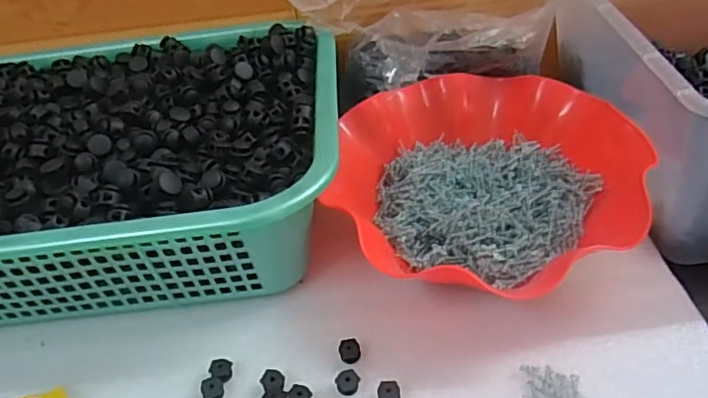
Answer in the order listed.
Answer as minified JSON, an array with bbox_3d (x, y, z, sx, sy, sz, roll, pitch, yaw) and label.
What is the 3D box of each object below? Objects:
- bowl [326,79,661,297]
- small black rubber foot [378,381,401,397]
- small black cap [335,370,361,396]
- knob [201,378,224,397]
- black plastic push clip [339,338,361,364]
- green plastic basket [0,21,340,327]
[{"bbox_3d":[0.093,-0.024,0.432,0.211,0.055,0.194,-4,40,4],"label":"bowl"},{"bbox_3d":[0.020,0.114,0.341,0.013,0.007,0.014,-4,40,4],"label":"small black rubber foot"},{"bbox_3d":[-0.004,0.109,0.349,0.013,0.007,0.014,-4,40,4],"label":"small black cap"},{"bbox_3d":[-0.086,0.116,0.356,0.013,0.010,0.012,-25,43,-20],"label":"knob"},{"bbox_3d":[-0.002,0.094,0.365,0.013,0.009,0.014,-4,40,4],"label":"black plastic push clip"},{"bbox_3d":[-0.204,-0.038,0.467,0.385,0.082,0.289,-6,40,2],"label":"green plastic basket"}]

